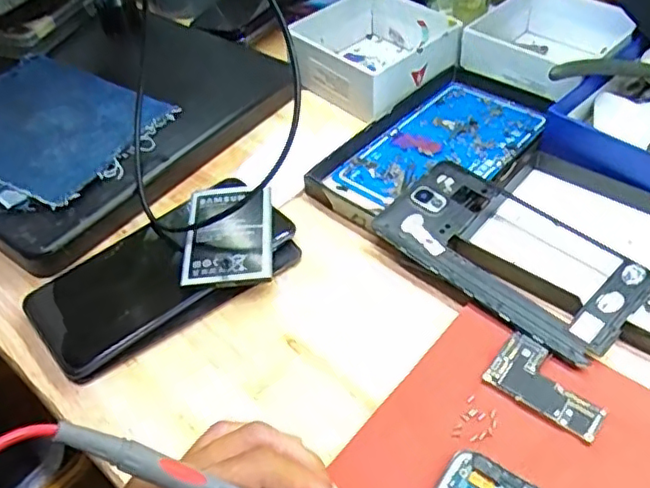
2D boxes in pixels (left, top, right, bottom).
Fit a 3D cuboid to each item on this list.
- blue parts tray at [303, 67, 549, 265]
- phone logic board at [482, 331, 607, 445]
[{"bbox_3d":[0.083,-0.067,0.437,0.107,0.015,0.192,32,58,30],"label":"blue parts tray"},{"bbox_3d":[0.110,0.068,0.303,0.055,0.004,0.034,31,57,29],"label":"phone logic board"}]

